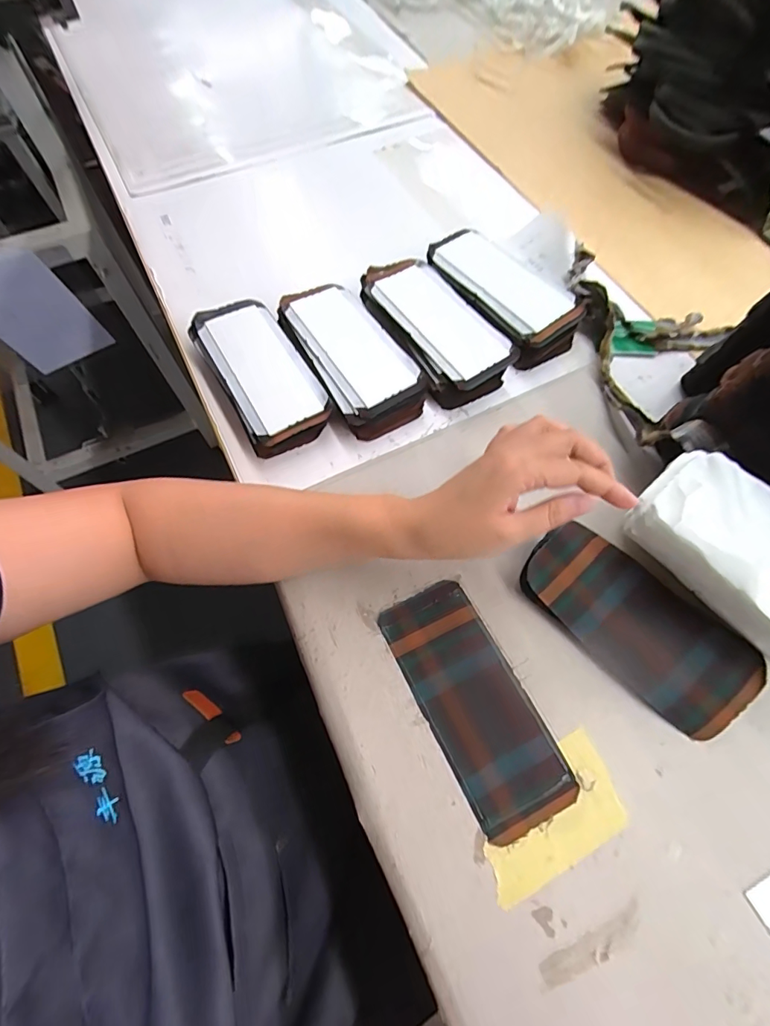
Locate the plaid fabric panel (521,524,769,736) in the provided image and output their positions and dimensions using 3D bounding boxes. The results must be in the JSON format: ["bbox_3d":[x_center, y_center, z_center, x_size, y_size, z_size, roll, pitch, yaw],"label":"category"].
[{"bbox_3d":[0.186,0.077,0.335,0.164,0.024,0.081,41,73,19],"label":"plaid fabric panel"}]

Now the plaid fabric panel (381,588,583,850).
[{"bbox_3d":[0.062,0.131,0.322,0.070,0.004,0.165,-26,66,-10],"label":"plaid fabric panel"}]

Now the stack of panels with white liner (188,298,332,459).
[{"bbox_3d":[-0.115,-0.128,0.429,0.076,0.042,0.162,-29,67,-11],"label":"stack of panels with white liner"}]

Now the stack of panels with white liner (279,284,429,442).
[{"bbox_3d":[-0.032,-0.149,0.438,0.081,0.041,0.161,-30,67,-11],"label":"stack of panels with white liner"}]

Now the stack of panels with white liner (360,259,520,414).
[{"bbox_3d":[0.046,-0.181,0.451,0.082,0.042,0.166,-31,67,-12],"label":"stack of panels with white liner"}]

